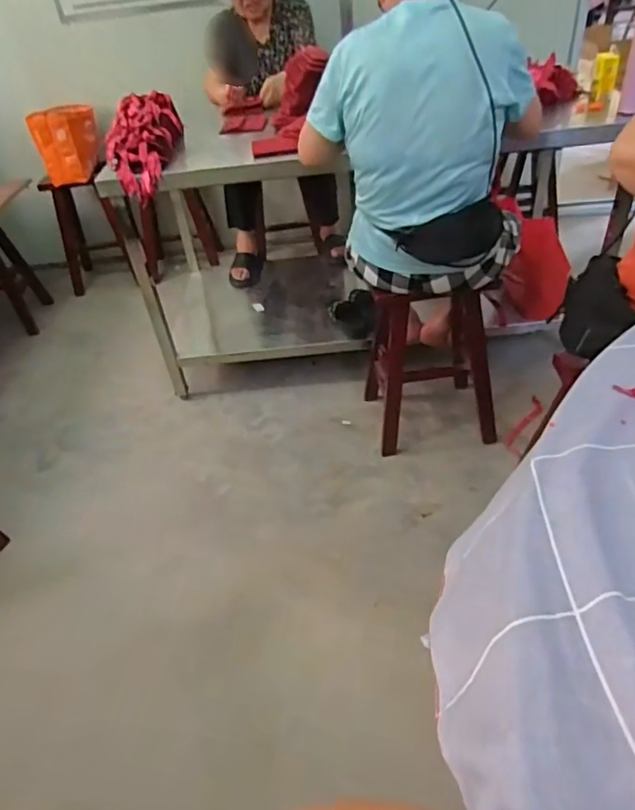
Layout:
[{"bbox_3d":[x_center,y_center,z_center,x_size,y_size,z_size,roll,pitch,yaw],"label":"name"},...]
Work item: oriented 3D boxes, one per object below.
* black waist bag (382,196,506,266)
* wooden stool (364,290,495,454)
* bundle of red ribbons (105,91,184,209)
[{"bbox_3d":[0.308,-0.398,1.320,0.266,0.134,0.044,-12,40,-6],"label":"black waist bag"},{"bbox_3d":[0.333,-0.137,1.646,0.351,0.496,0.266,-7,39,1],"label":"wooden stool"},{"bbox_3d":[-0.502,-0.754,1.603,0.168,0.127,0.402,-3,56,5],"label":"bundle of red ribbons"}]

